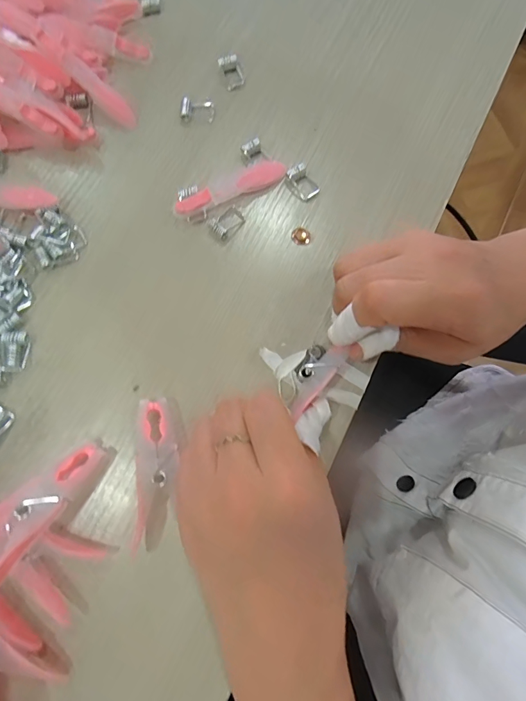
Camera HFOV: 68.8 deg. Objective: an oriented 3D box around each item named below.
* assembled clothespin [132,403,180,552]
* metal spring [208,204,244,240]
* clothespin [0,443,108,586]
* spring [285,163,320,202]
[{"bbox_3d":[-0.058,0.065,0.208,0.023,0.016,0.076,0,77,-1],"label":"assembled clothespin"},{"bbox_3d":[-0.023,-0.083,0.245,0.016,0.004,0.023,42,80,8],"label":"metal spring"},{"bbox_3d":[-0.118,0.080,0.196,0.035,0.021,0.079,42,80,8],"label":"clothespin"},{"bbox_3d":[0.026,-0.110,0.250,0.015,0.010,0.021,-41,81,-9],"label":"spring"}]

